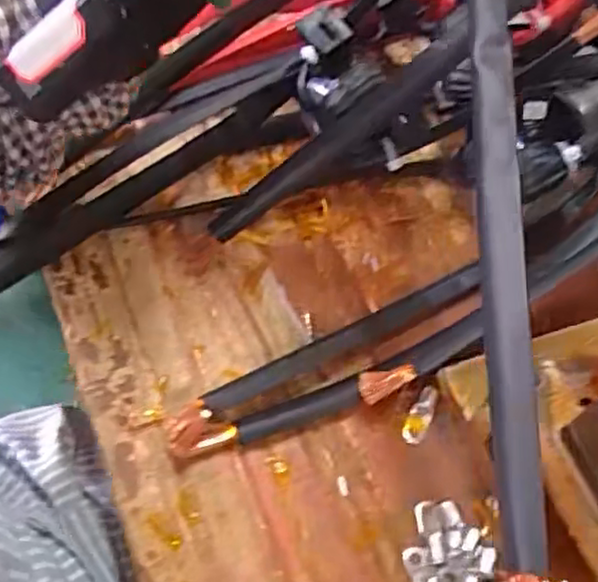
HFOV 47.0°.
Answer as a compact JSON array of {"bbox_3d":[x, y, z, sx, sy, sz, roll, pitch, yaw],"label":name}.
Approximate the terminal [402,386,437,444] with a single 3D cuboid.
[{"bbox_3d":[0.068,0.069,0.386,0.012,0.004,0.033,24,78,11],"label":"terminal"}]

